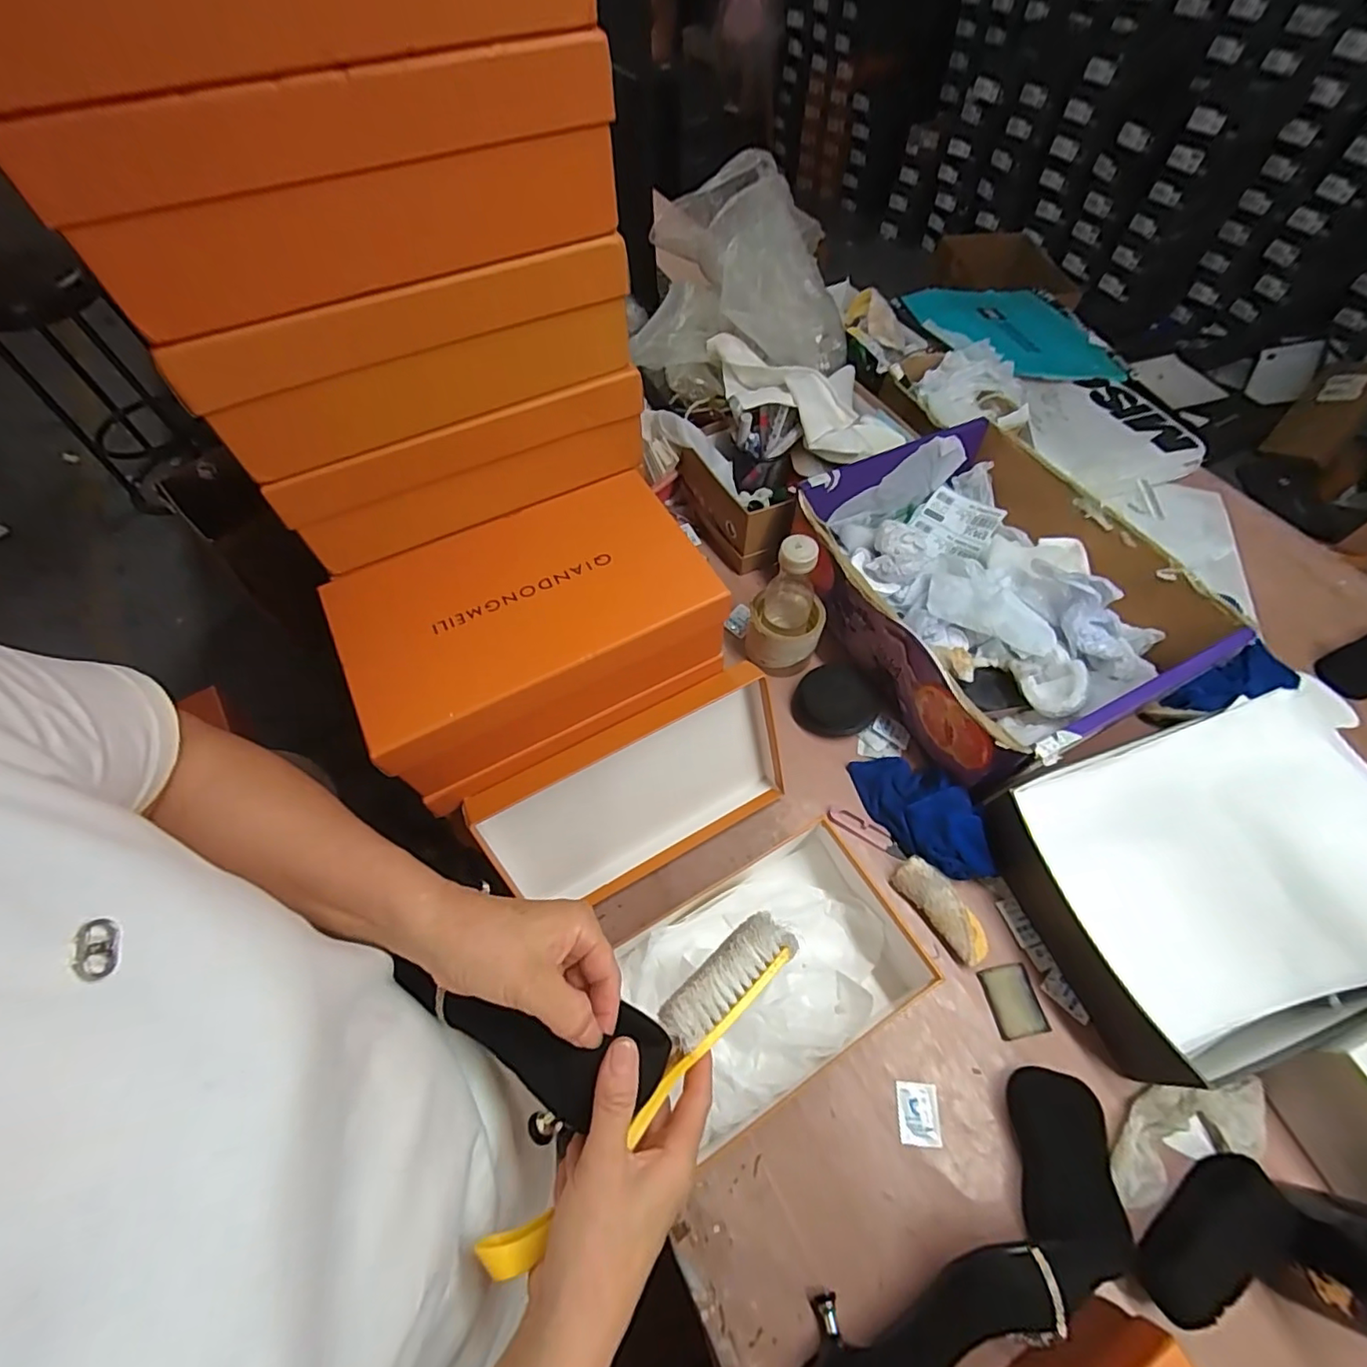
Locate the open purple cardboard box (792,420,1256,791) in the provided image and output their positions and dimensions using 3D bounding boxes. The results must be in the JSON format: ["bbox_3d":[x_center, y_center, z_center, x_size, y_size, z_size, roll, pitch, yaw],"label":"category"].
[{"bbox_3d":[0.362,-0.114,0.695,0.334,0.133,0.408,-23,62,-12],"label":"open purple cardboard box"}]

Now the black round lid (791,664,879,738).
[{"bbox_3d":[0.186,0.019,0.699,0.094,0.018,0.085,22,62,13],"label":"black round lid"}]

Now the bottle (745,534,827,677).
[{"bbox_3d":[0.124,-0.087,0.672,0.086,0.184,0.075,12,60,8],"label":"bottle"}]

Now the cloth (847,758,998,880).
[{"bbox_3d":[0.258,0.135,0.613,0.086,0.054,0.164,-22,61,-12],"label":"cloth"}]

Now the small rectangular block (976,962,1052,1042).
[{"bbox_3d":[0.313,0.301,0.545,0.047,0.004,0.059,-10,60,-5],"label":"small rectangular block"}]

